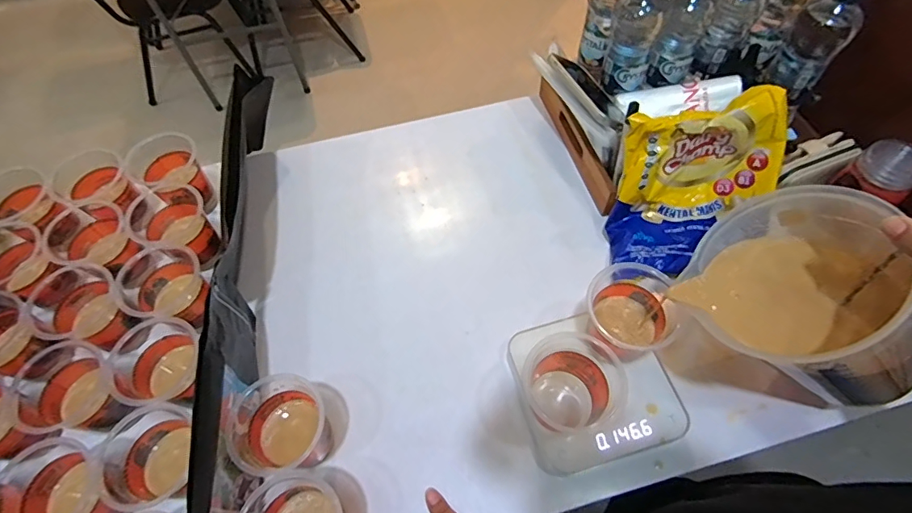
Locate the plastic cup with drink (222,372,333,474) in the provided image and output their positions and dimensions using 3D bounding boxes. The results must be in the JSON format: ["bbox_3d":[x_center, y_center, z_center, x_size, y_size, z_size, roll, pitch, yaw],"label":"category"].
[{"bbox_3d":[-0.178,0.173,0.490,0.085,0.089,0.094,-11,61,-4],"label":"plastic cup with drink"}]

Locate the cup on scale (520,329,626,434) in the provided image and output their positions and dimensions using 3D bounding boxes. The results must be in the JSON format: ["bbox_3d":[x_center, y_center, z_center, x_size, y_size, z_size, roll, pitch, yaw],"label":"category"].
[{"bbox_3d":[0.121,0.132,0.489,0.084,0.096,0.091,-1,60,2],"label":"cup on scale"}]

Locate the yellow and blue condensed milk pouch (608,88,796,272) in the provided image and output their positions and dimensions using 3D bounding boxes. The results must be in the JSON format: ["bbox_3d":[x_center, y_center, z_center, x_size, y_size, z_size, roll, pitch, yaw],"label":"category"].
[{"bbox_3d":[0.293,-0.089,0.578,0.203,0.149,0.142,-14,61,-6],"label":"yellow and blue condensed milk pouch"}]

